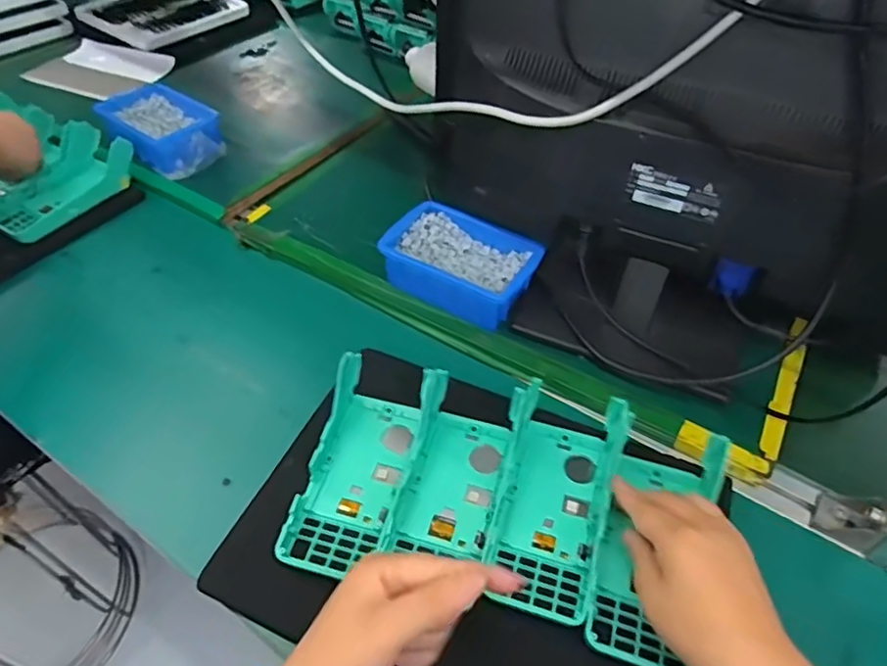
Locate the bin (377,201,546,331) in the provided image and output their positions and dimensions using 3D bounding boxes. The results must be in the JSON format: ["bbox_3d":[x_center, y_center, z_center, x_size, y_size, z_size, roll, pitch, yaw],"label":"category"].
[{"bbox_3d":[0.021,-0.075,0.605,0.145,0.051,0.102,27,52,21],"label":"bin"}]

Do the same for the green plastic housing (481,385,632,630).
[{"bbox_3d":[0.082,0.121,0.437,0.085,0.053,0.159,16,49,12],"label":"green plastic housing"}]

